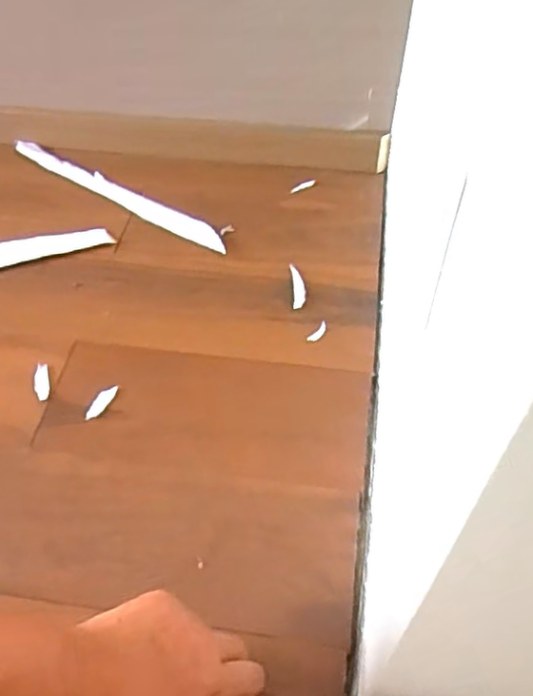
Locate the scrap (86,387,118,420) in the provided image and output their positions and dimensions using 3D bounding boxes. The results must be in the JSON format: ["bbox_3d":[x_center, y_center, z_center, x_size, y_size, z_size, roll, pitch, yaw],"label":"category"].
[{"bbox_3d":[-0.153,0.051,0.594,0.013,0.005,0.038,20,55,16],"label":"scrap"}]

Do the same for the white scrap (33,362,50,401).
[{"bbox_3d":[-0.212,0.032,0.606,0.014,0.008,0.039,-10,53,-6],"label":"white scrap"}]

